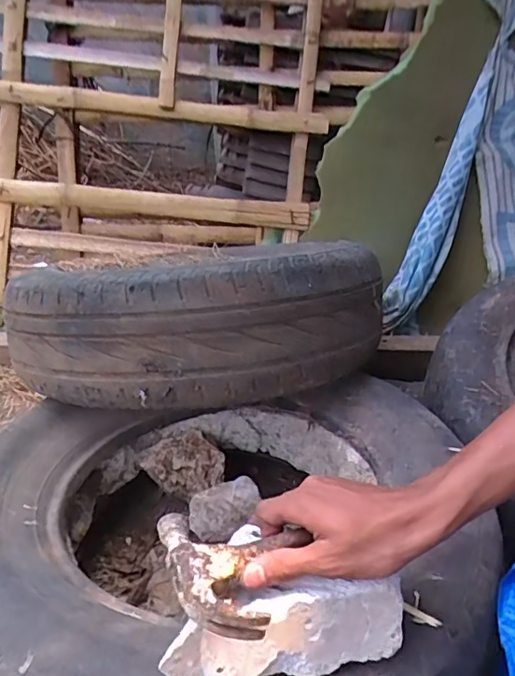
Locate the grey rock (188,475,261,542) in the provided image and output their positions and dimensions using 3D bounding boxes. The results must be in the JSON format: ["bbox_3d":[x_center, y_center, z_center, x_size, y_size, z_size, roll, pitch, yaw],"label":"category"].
[{"bbox_3d":[-0.047,0.250,0.755,0.099,0.075,0.052,-11,28,-24],"label":"grey rock"}]

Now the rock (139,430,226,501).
[{"bbox_3d":[-0.114,0.189,0.806,0.124,0.071,0.072,-4,26,-11],"label":"rock"}]

